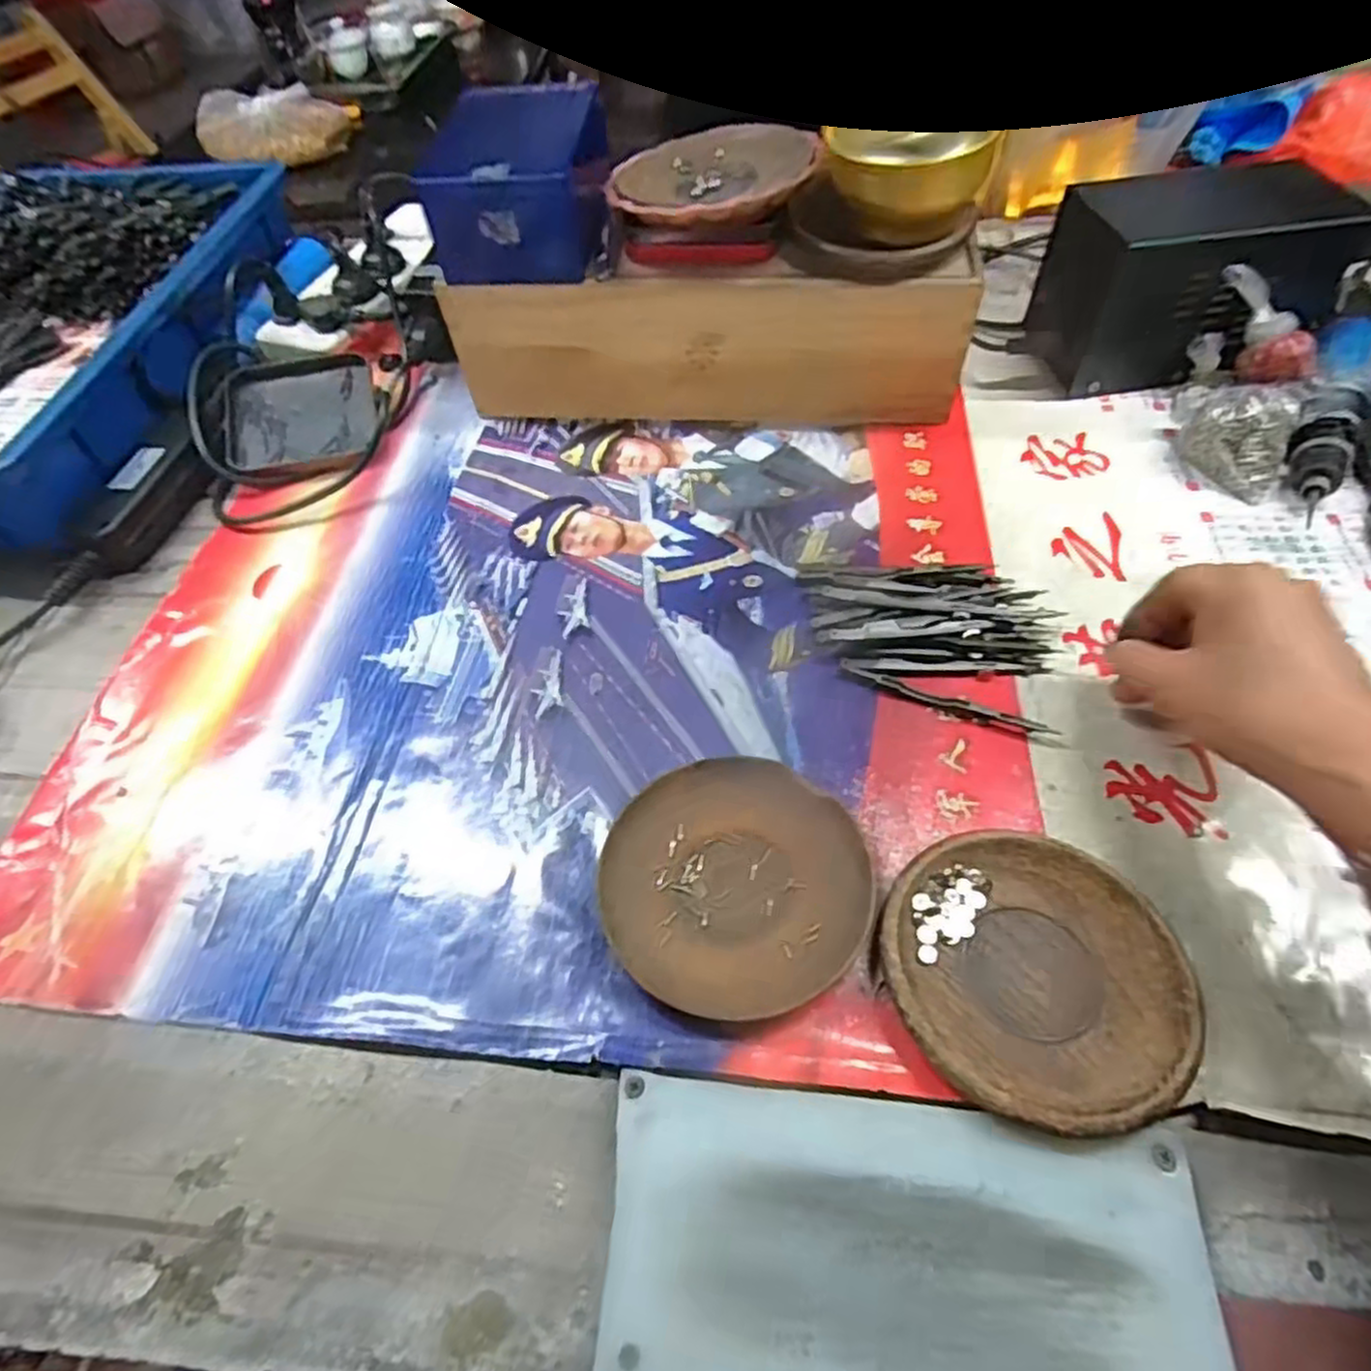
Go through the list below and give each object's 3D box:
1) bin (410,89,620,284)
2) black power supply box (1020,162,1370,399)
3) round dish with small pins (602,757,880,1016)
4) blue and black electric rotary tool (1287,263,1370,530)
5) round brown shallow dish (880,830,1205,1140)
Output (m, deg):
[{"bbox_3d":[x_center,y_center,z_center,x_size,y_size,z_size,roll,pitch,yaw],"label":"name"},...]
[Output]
[{"bbox_3d":[-0.099,-0.311,0.462,0.097,0.073,0.113,2,55,6],"label":"bin"},{"bbox_3d":[0.338,-0.262,0.500,0.180,0.113,0.090,-1,53,5],"label":"black power supply box"},{"bbox_3d":[0.022,0.085,0.330,0.112,0.012,0.112,-2,53,3],"label":"round dish with small pins"},{"bbox_3d":[0.426,-0.204,0.493,0.035,0.045,0.253,25,59,22],"label":"blue and black electric rotary tool"},{"bbox_3d":[0.138,0.112,0.299,0.107,0.015,0.111,-2,53,3],"label":"round brown shallow dish"}]

